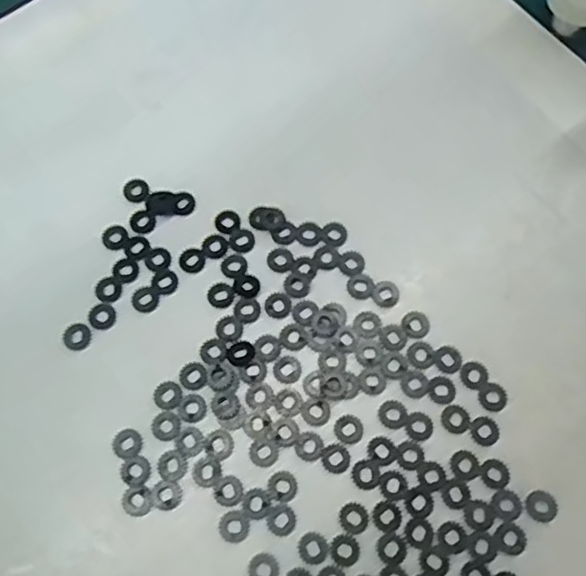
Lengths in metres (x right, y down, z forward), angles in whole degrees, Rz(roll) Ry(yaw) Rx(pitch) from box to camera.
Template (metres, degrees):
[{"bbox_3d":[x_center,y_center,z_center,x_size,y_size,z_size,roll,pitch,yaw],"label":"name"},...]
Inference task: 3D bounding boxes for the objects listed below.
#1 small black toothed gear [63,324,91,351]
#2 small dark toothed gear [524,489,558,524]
[{"bbox_3d":[-0.083,0.018,0.250,0.010,0.004,0.011,-39,75,-12],"label":"small black toothed gear"},{"bbox_3d":[0.087,0.076,0.227,0.011,0.004,0.011,0,71,0],"label":"small dark toothed gear"}]

